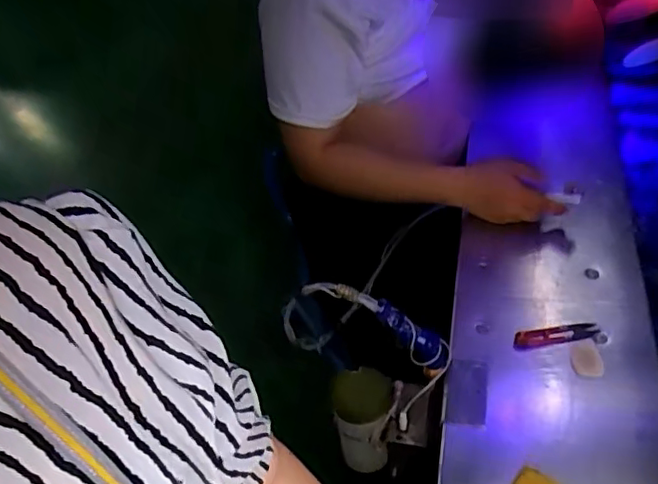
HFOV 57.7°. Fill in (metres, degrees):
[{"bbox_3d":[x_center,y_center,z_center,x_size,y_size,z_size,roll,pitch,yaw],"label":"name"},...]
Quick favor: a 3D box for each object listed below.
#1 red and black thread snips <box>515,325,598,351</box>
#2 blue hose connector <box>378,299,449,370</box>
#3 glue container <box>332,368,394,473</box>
[{"bbox_3d":[0.280,0.113,0.731,0.109,0.008,0.026,-9,44,-4],"label":"red and black thread snips"},{"bbox_3d":[0.097,0.108,0.674,0.037,0.131,0.034,-29,38,23],"label":"blue hose connector"},{"bbox_3d":[0.043,0.239,0.788,0.078,0.125,0.083,1,44,5],"label":"glue container"}]

